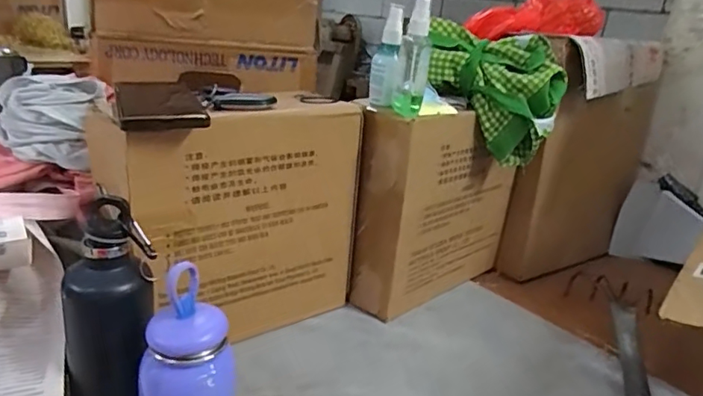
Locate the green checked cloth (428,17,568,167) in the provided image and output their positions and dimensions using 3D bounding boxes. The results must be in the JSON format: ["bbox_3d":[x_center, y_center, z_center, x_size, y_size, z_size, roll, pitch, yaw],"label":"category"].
[{"bbox_3d":[0.179,-0.138,0.727,0.184,0.152,0.085,10,20,8],"label":"green checked cloth"}]

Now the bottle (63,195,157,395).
[{"bbox_3d":[-0.192,0.115,0.441,0.064,0.211,0.071,-5,23,-31],"label":"bottle"}]

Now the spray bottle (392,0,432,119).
[{"bbox_3d":[0.075,-0.164,0.636,0.035,0.135,0.043,7,20,-1],"label":"spray bottle"}]

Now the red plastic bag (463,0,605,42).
[{"bbox_3d":[0.277,-0.277,0.833,0.200,0.065,0.049,0,17,18],"label":"red plastic bag"}]

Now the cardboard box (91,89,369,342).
[{"bbox_3d":[-0.154,0.019,0.661,0.298,0.275,0.147,-11,26,-40],"label":"cardboard box"}]

